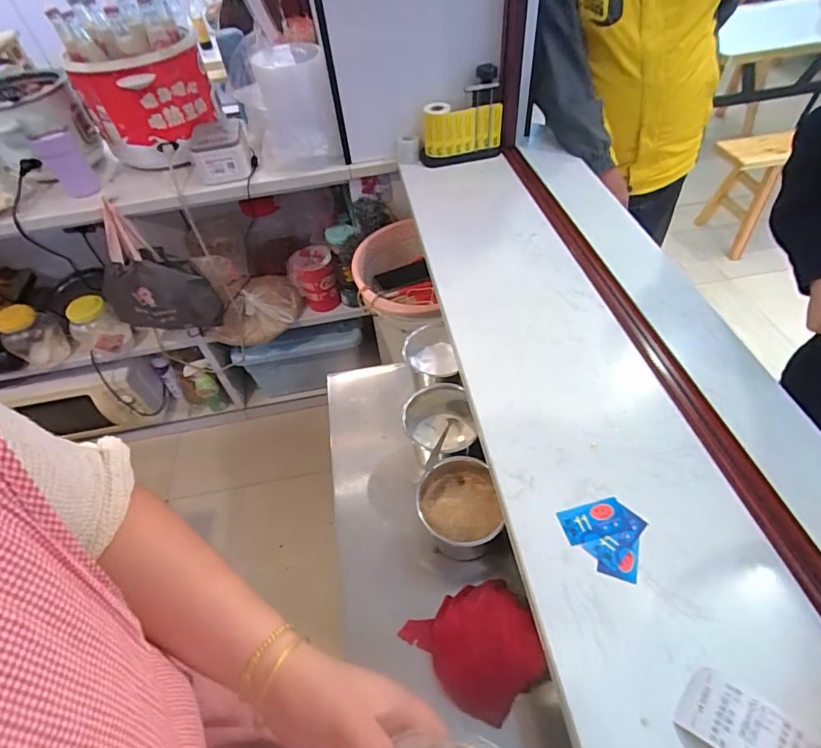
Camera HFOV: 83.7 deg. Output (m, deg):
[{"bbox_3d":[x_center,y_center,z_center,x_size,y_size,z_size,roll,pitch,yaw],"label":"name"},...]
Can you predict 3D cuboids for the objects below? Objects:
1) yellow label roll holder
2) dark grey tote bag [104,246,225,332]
[{"bbox_3d":[0.103,-0.514,0.946,0.170,0.168,0.065,-3,50,4],"label":"yellow label roll holder"},{"bbox_3d":[-0.618,-0.203,1.130,0.268,0.190,0.082,-4,50,3],"label":"dark grey tote bag"}]

